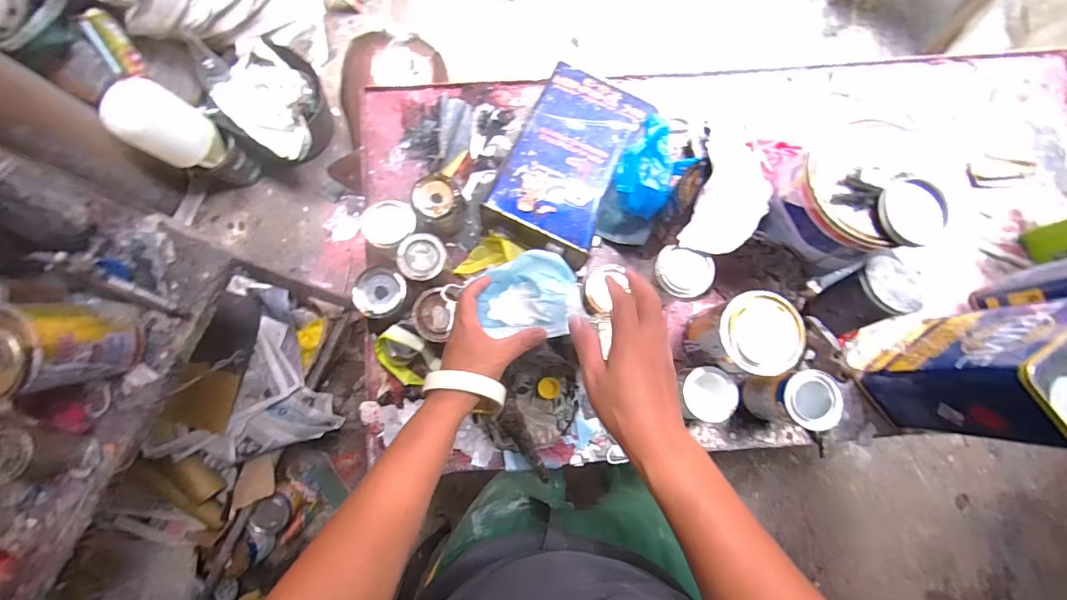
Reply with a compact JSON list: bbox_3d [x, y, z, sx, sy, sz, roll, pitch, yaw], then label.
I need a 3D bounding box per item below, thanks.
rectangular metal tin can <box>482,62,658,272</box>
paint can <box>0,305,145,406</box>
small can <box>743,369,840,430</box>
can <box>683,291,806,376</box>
[{"bbox_3d":[0.050,-0.191,0.661,0.162,0.092,0.254,28,84,3],"label":"rectangular metal tin can"},{"bbox_3d":[-0.597,0.069,0.574,0.113,0.153,0.099,-14,84,-2],"label":"paint can"},{"bbox_3d":[0.345,0.132,0.625,0.072,0.111,0.071,0,84,0],"label":"small can"},{"bbox_3d":[0.287,0.049,0.638,0.101,0.143,0.101,0,84,0],"label":"can"}]

